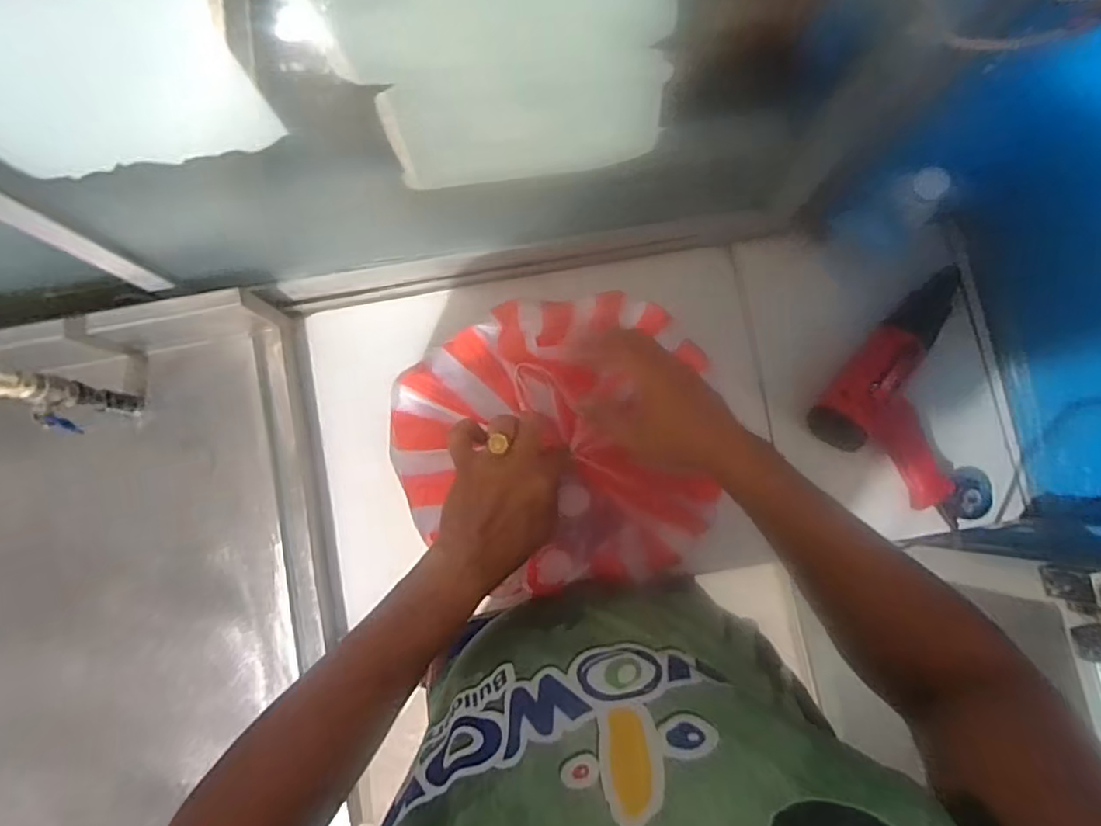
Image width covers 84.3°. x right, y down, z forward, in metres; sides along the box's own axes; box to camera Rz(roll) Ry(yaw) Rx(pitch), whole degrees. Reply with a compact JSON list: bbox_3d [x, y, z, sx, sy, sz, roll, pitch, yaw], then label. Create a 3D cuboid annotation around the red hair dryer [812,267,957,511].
[{"bbox_3d":[0.466,-0.046,0.745,0.198,0.086,0.272,35,84,5],"label":"red hair dryer"}]

